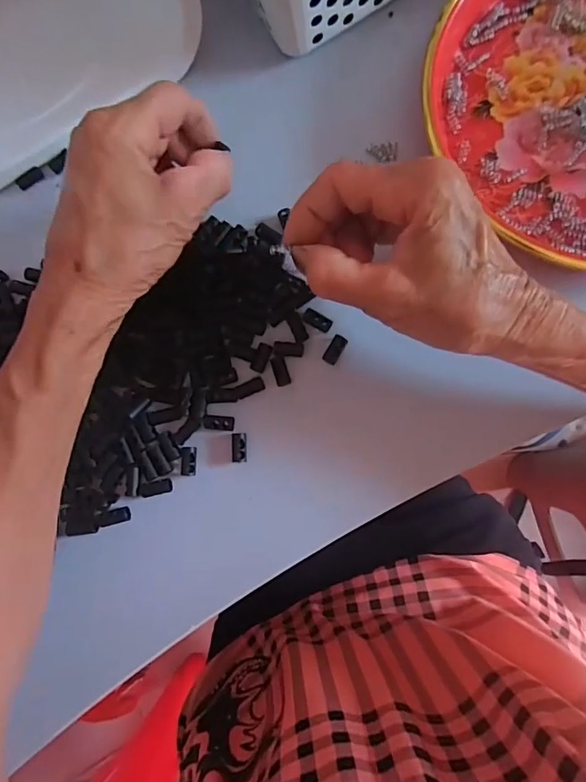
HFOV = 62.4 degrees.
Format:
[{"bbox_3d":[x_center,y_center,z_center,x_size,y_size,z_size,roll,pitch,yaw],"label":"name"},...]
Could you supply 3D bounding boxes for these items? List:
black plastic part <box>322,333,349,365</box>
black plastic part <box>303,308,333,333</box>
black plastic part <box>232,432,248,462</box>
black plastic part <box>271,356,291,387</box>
[{"bbox_3d":[0.026,-0.026,0.299,0.009,0.005,0.018,30,88,9],"label":"black plastic part"},{"bbox_3d":[0.015,-0.044,0.302,0.018,0.004,0.009,28,88,9],"label":"black plastic part"},{"bbox_3d":[-0.033,0.035,0.299,0.009,0.005,0.018,-2,84,6],"label":"black plastic part"},{"bbox_3d":[-0.007,-0.012,0.301,0.009,0.004,0.018,-15,82,5],"label":"black plastic part"}]

